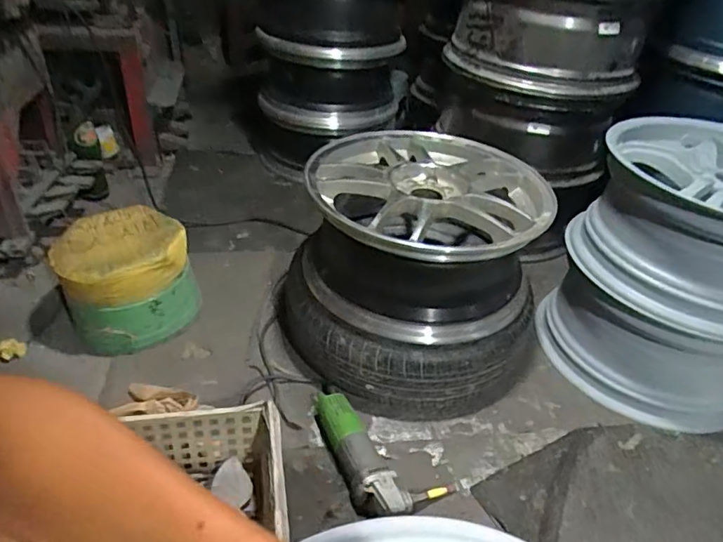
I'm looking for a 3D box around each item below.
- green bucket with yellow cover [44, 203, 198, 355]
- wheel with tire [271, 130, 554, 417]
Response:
[{"bbox_3d":[-0.488,0.018,1.102,0.240,0.206,0.236,3,37,-2],"label":"green bucket with yellow cover"},{"bbox_3d":[0.112,-0.025,1.099,0.508,0.341,0.534,14,38,13],"label":"wheel with tire"}]

